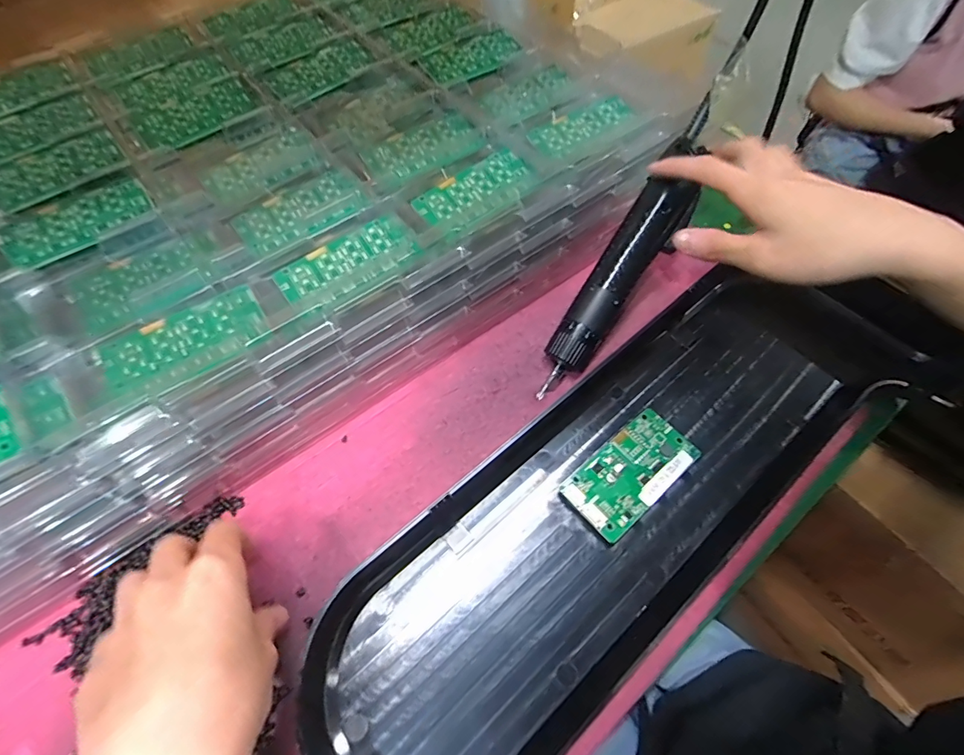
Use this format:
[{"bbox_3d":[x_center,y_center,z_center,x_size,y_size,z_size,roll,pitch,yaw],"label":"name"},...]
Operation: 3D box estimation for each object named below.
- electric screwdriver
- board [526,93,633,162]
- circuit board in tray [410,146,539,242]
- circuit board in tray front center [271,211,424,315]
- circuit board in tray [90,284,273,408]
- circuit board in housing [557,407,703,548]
[{"bbox_3d":[0.109,-0.084,0.364,0.039,0.031,0.220,33,90,17],"label":"electric screwdriver"},{"bbox_3d":[0.083,-0.214,0.399,0.092,0.006,0.039,-33,66,-17],"label":"board"},{"bbox_3d":[-0.003,-0.139,0.359,0.095,0.007,0.048,-34,66,-17],"label":"circuit board in tray"},{"bbox_3d":[-0.092,-0.079,0.327,0.094,0.007,0.041,-31,65,-16],"label":"circuit board in tray front center"},{"bbox_3d":[-0.183,-0.021,0.294,0.094,0.006,0.050,-29,65,-16],"label":"circuit board in tray"},{"bbox_3d":[0.102,0.064,0.326,0.093,0.014,0.049,-36,67,-18],"label":"circuit board in housing"}]

